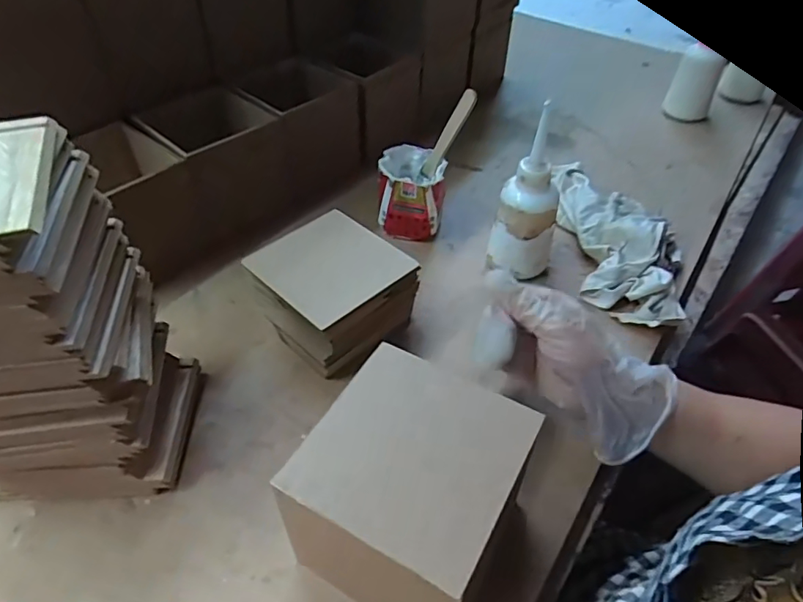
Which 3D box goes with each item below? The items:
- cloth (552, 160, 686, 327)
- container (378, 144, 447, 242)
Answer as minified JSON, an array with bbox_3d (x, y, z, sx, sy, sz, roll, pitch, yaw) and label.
[{"bbox_3d":[0.217,-0.076,0.566,0.115,0.047,0.246,2,44,-2],"label":"cloth"},{"bbox_3d":[0.010,-0.115,0.588,0.069,0.083,0.072,5,44,0],"label":"container"}]

